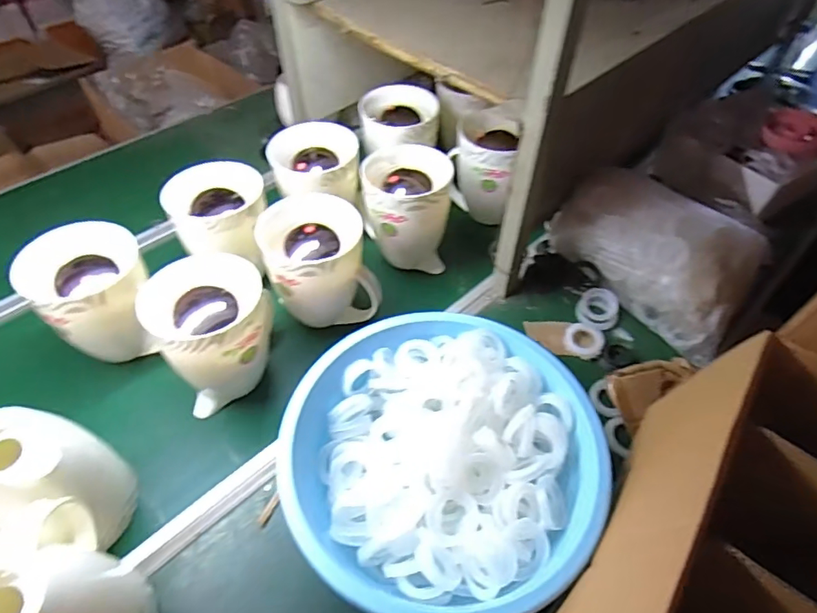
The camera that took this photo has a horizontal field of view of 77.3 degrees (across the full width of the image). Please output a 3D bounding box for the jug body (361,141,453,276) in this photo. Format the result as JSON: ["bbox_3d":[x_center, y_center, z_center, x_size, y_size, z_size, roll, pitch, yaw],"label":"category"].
[{"bbox_3d":[-0.003,-0.168,0.922,0.152,0.178,0.152,2,50,2],"label":"jug body"}]

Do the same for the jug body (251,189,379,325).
[{"bbox_3d":[-0.140,-0.051,0.815,0.154,0.176,0.124,-15,52,-12],"label":"jug body"}]

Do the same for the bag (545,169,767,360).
[{"bbox_3d":[0.445,-0.110,0.883,0.214,0.144,0.334,-32,57,-24],"label":"bag"}]

